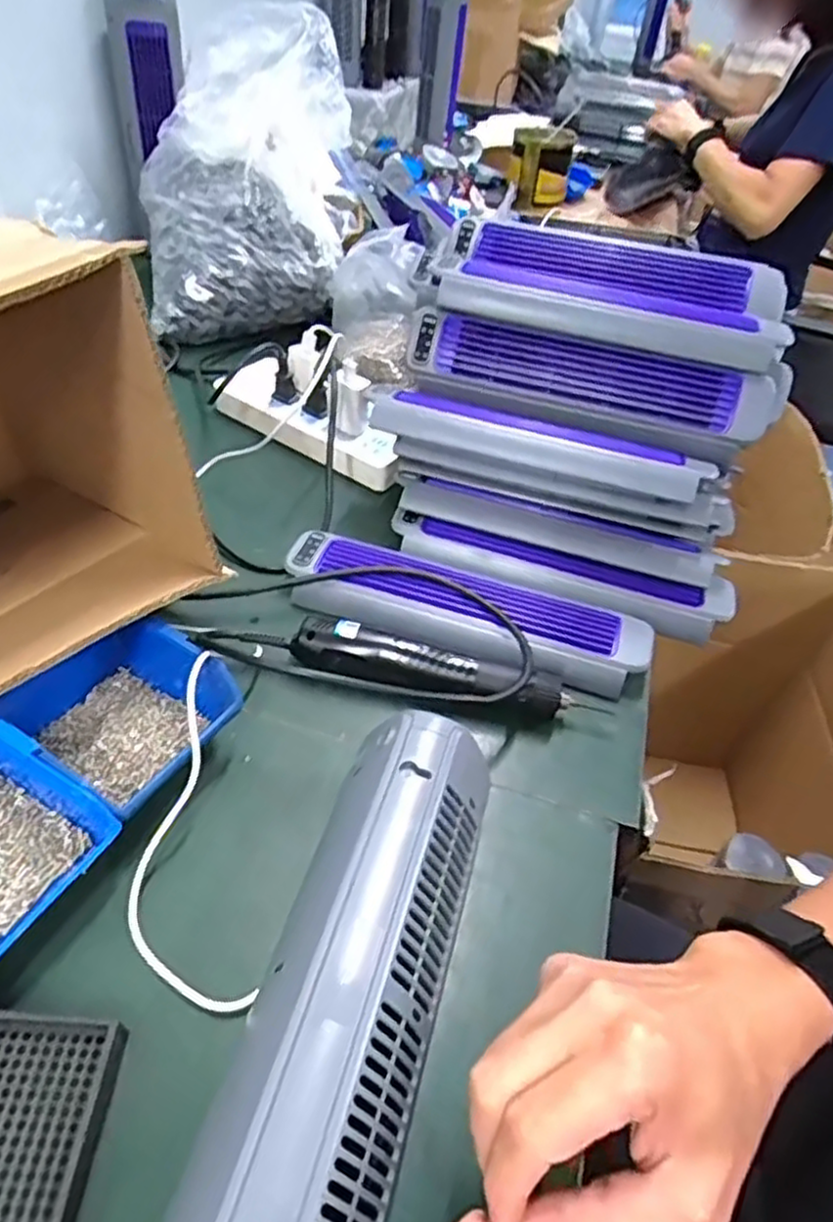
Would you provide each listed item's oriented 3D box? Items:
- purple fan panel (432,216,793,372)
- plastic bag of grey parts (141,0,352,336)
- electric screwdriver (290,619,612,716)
[{"bbox_3d":[0.169,-0.283,0.624,0.313,0.036,0.163,15,45,7],"label":"purple fan panel"},{"bbox_3d":[-0.203,-0.514,0.856,0.243,0.281,0.222,-2,46,-9],"label":"plastic bag of grey parts"},{"bbox_3d":[0.023,0.045,0.530,0.224,0.031,0.032,11,45,3],"label":"electric screwdriver"}]

